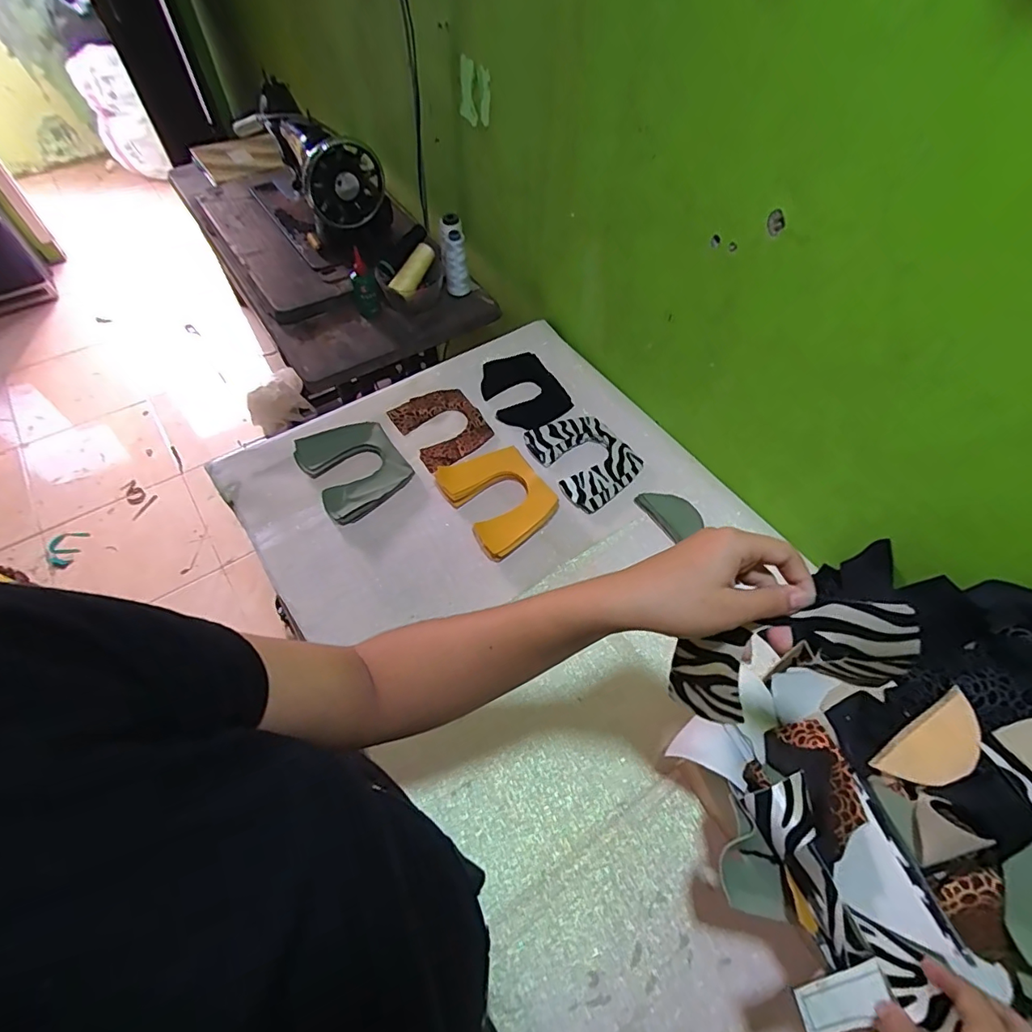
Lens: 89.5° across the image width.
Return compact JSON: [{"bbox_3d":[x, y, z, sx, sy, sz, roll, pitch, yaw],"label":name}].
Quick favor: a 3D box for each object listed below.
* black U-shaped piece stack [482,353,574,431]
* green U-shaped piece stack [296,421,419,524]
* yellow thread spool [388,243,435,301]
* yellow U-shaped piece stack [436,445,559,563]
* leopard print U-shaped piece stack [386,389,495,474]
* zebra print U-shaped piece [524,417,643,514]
[{"bbox_3d":[0.013,-0.205,0.858,0.120,0.013,0.157,-26,62,-15],"label":"black U-shaped piece stack"},{"bbox_3d":[-0.233,-0.073,0.753,0.128,0.028,0.149,-30,63,-18],"label":"green U-shaped piece stack"},{"bbox_3d":[-0.187,-0.445,0.946,0.042,0.037,0.114,24,74,14],"label":"yellow thread spool"},{"bbox_3d":[-0.023,-0.028,0.727,0.124,0.023,0.159,-29,63,-17],"label":"yellow U-shaped piece stack"},{"bbox_3d":[-0.114,-0.141,0.815,0.120,0.014,0.139,-29,63,-17],"label":"leopard print U-shaped piece stack"},{"bbox_3d":[0.104,-0.090,0.779,0.125,0.010,0.161,-29,63,-17],"label":"zebra print U-shaped piece"}]

